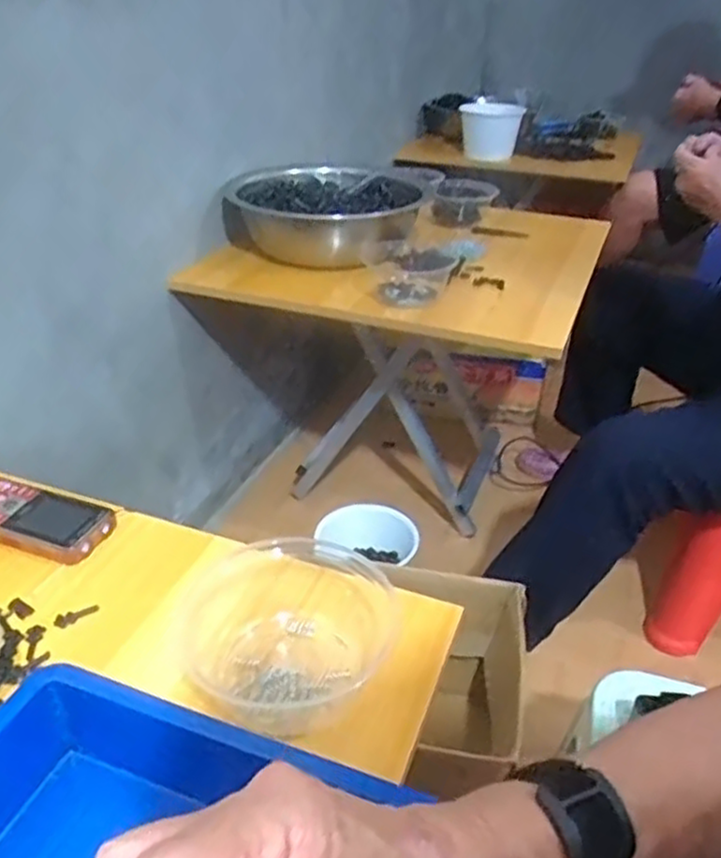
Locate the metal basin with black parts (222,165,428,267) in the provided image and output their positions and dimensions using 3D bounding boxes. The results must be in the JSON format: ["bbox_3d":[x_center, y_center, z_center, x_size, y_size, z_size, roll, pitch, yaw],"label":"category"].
[{"bbox_3d":[-0.061,-0.357,1.209,0.333,0.105,0.270,1,32,-2],"label":"metal basin with black parts"}]

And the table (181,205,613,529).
[{"bbox_3d":[0.082,-0.109,1.353,0.594,0.495,0.549,13,34,18],"label":"table"}]

